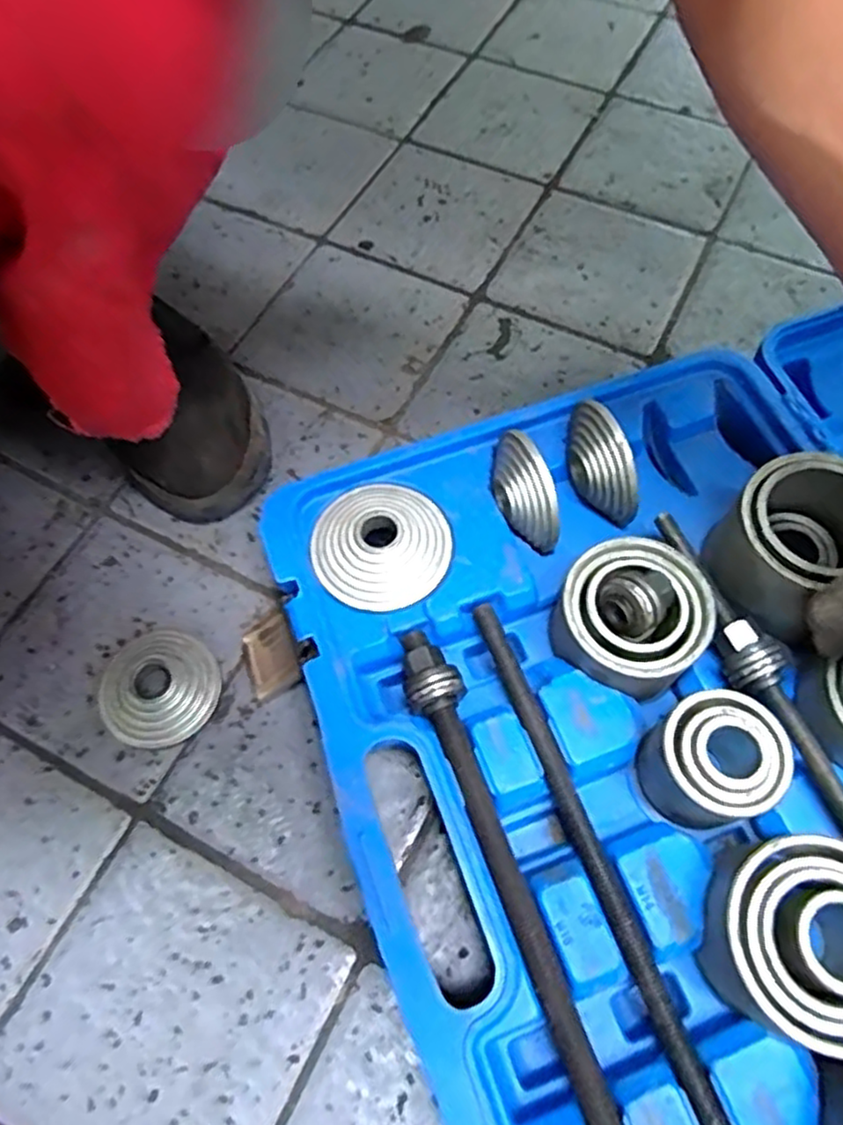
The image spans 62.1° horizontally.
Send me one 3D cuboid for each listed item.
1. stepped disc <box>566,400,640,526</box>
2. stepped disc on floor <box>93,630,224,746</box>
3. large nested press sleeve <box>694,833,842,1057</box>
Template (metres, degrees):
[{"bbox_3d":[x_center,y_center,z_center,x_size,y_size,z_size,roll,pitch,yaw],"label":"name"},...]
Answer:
[{"bbox_3d":[0.111,-0.063,0.445,0.019,0.064,0.072,-22,65,-8],"label":"stepped disc"},{"bbox_3d":[-0.168,0.078,0.442,0.076,0.019,0.072,-1,64,2],"label":"stepped disc on floor"},{"bbox_3d":[0.183,0.174,0.324,0.088,0.041,0.083,-1,64,2],"label":"large nested press sleeve"}]

